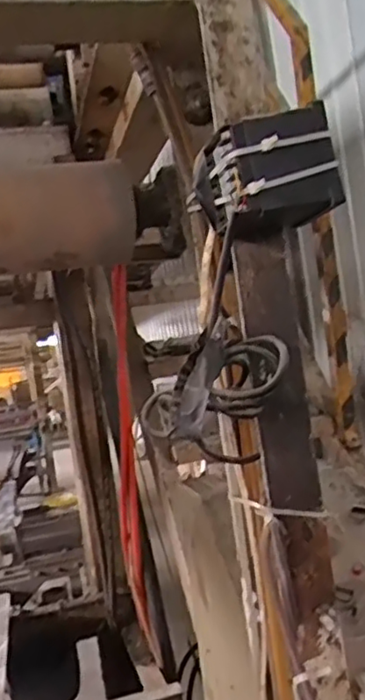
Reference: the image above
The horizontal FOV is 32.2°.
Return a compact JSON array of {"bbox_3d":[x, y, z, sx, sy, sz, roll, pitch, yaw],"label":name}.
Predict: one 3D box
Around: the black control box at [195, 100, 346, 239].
[{"bbox_3d":[0.058,-0.121,0.442,0.070,0.070,0.078,-7,-2,-19],"label":"black control box"}]

